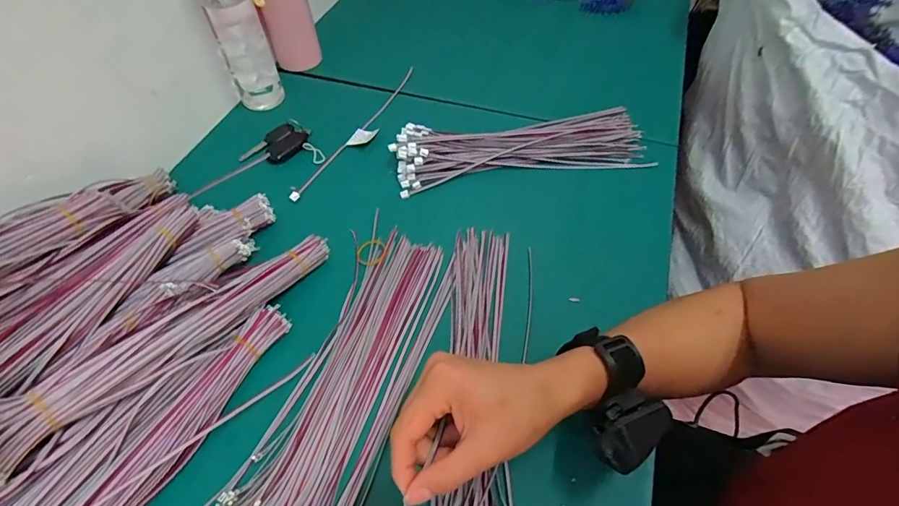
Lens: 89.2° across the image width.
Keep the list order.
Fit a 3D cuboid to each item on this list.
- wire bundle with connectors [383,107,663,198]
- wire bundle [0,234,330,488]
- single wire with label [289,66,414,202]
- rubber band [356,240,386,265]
[{"bbox_3d":[0.091,-0.135,0.564,0.315,0.038,0.099,-10,54,-6],"label":"wire bundle with connectors"},{"bbox_3d":[-0.219,0.058,0.380,0.038,0.035,0.290,30,43,21],"label":"wire bundle"},{"bbox_3d":[-0.111,-0.166,0.607,0.034,0.012,0.288,23,57,17],"label":"single wire with label"},{"bbox_3d":[-0.083,0.000,0.490,0.035,0.007,0.034,-9,50,11],"label":"rubber band"}]

